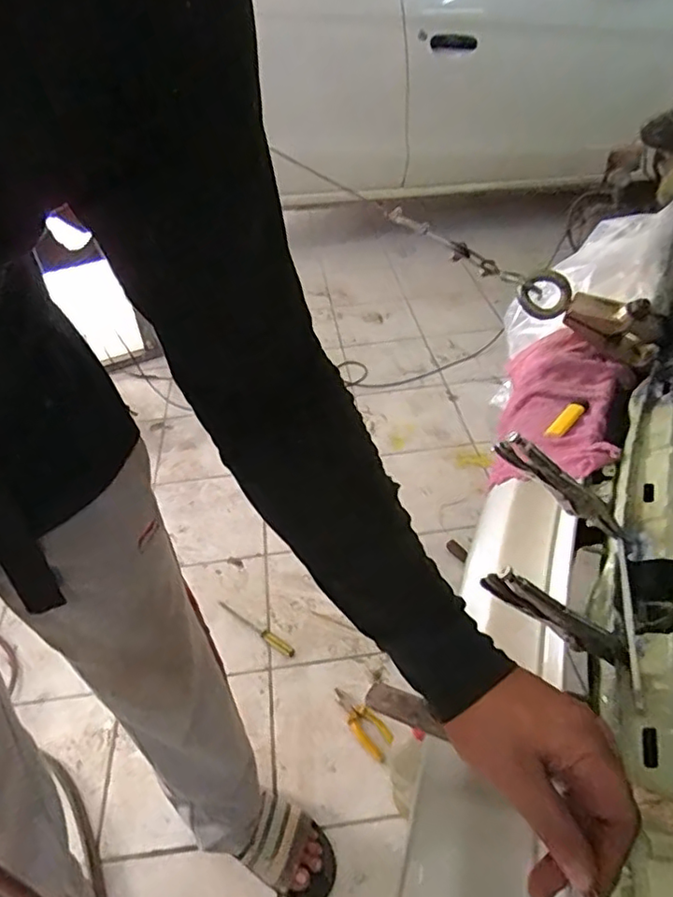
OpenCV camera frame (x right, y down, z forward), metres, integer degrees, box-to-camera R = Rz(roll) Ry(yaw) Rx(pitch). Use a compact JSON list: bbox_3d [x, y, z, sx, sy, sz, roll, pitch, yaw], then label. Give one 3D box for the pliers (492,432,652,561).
[{"bbox_3d":[0.222,0.045,0.567,0.171,0.043,0.020,38,48,-5],"label":"pliers"}]

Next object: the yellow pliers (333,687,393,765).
[{"bbox_3d":[0.045,0.511,1.131,0.052,0.025,0.154,-30,48,-27],"label":"yellow pliers"}]

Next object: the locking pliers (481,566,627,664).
[{"bbox_3d":[0.177,0.136,0.482,0.129,0.039,0.012,33,45,-7],"label":"locking pliers"}]

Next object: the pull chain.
[{"bbox_3d":[0.185,-0.257,0.808,0.278,0.051,0.034,29,46,-1],"label":"pull chain"}]

